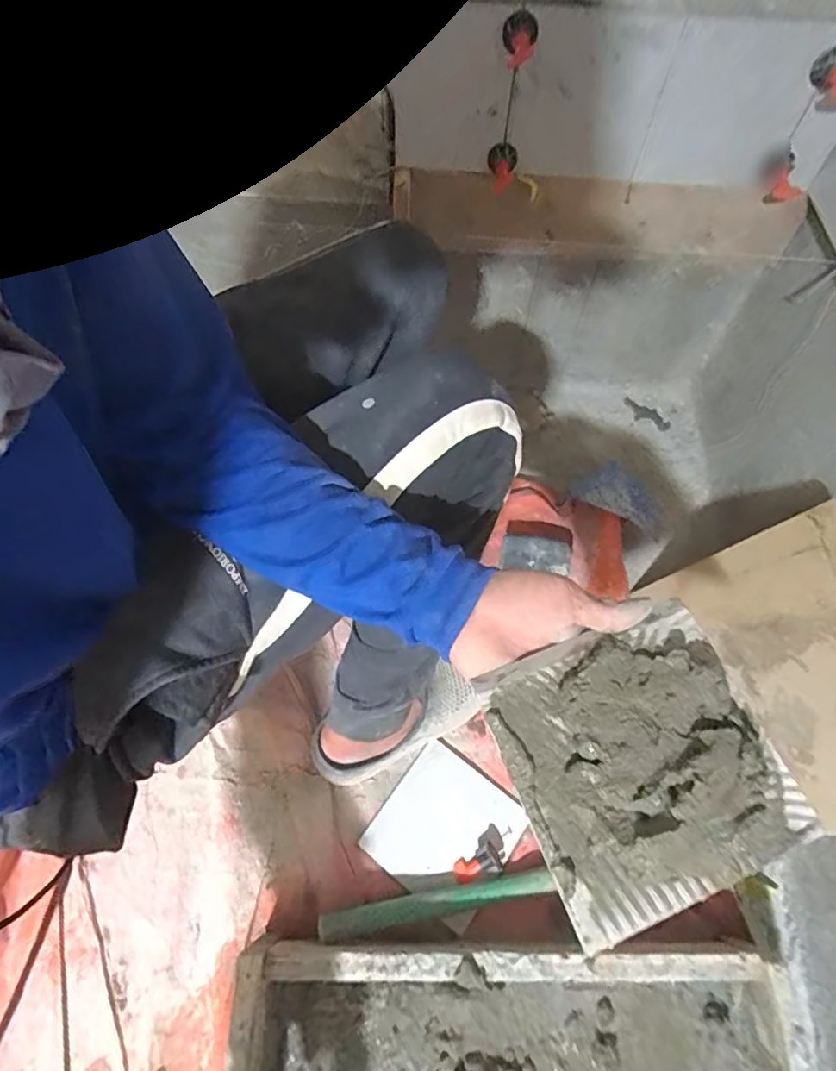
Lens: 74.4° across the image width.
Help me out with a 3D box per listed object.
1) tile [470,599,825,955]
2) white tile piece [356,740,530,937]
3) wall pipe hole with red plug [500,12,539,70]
[{"bbox_3d":[0.127,0.123,0.311,0.146,0.027,0.143,-20,64,-10],"label":"tile"},{"bbox_3d":[0.032,0.342,0.641,0.144,0.007,0.147,34,67,16],"label":"white tile piece"},{"bbox_3d":[0.094,-0.461,0.512,0.032,0.031,0.036,7,62,4],"label":"wall pipe hole with red plug"}]

